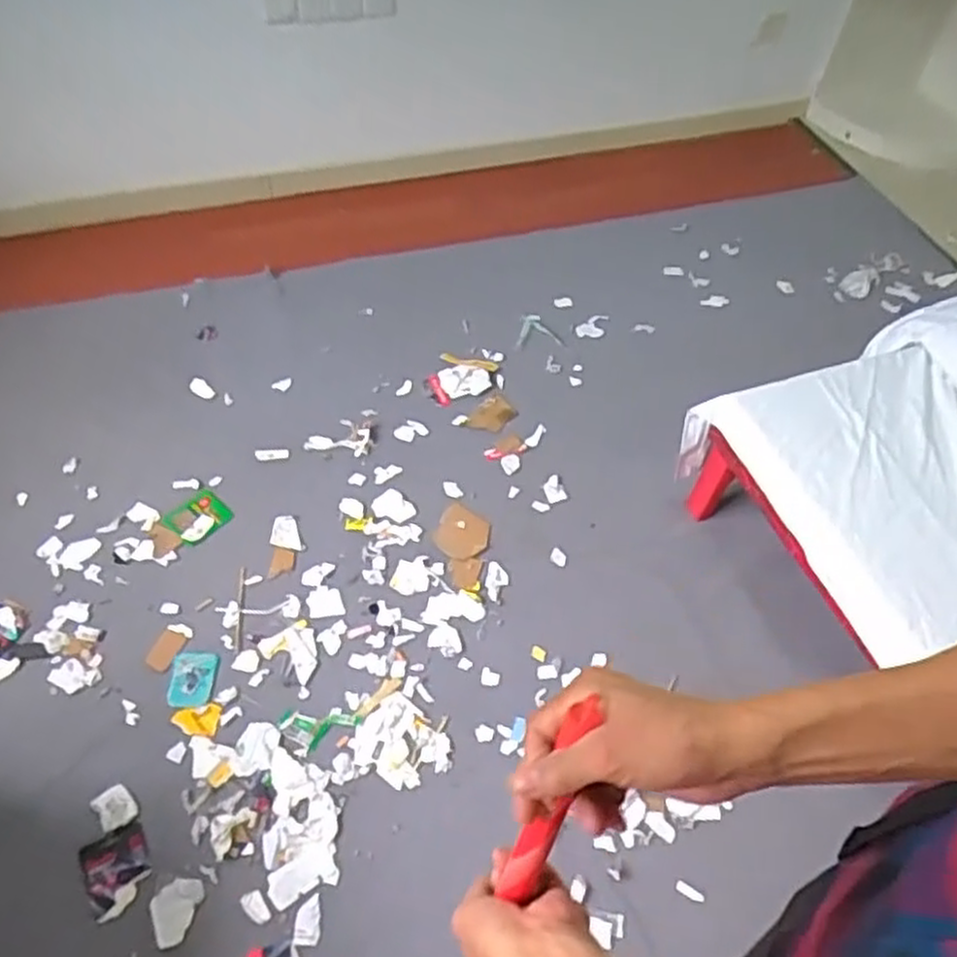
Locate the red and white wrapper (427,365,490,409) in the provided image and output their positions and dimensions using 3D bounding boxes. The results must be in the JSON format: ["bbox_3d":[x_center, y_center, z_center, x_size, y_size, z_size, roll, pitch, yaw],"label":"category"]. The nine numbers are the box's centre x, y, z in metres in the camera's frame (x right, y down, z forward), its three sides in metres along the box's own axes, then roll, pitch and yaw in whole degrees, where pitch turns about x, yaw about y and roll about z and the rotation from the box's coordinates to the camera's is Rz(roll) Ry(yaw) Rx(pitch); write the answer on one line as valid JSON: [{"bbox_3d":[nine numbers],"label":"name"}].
[{"bbox_3d":[-0.045,-0.242,1.913,0.161,0.014,0.106,-21,56,-18],"label":"red and white wrapper"}]

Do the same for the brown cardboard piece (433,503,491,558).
[{"bbox_3d":[-0.033,0.113,1.649,0.109,0.006,0.133,13,52,7],"label":"brown cardboard piece"}]

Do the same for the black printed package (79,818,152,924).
[{"bbox_3d":[-0.580,0.629,1.232,0.095,0.015,0.128,-22,56,-19],"label":"black printed package"}]

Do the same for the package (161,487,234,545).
[{"bbox_3d":[-0.600,0.082,1.639,0.110,0.013,0.116,36,58,23],"label":"package"}]

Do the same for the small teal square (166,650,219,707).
[{"bbox_3d":[-0.531,0.370,1.427,0.084,0.011,0.108,-3,52,-5],"label":"small teal square"}]

